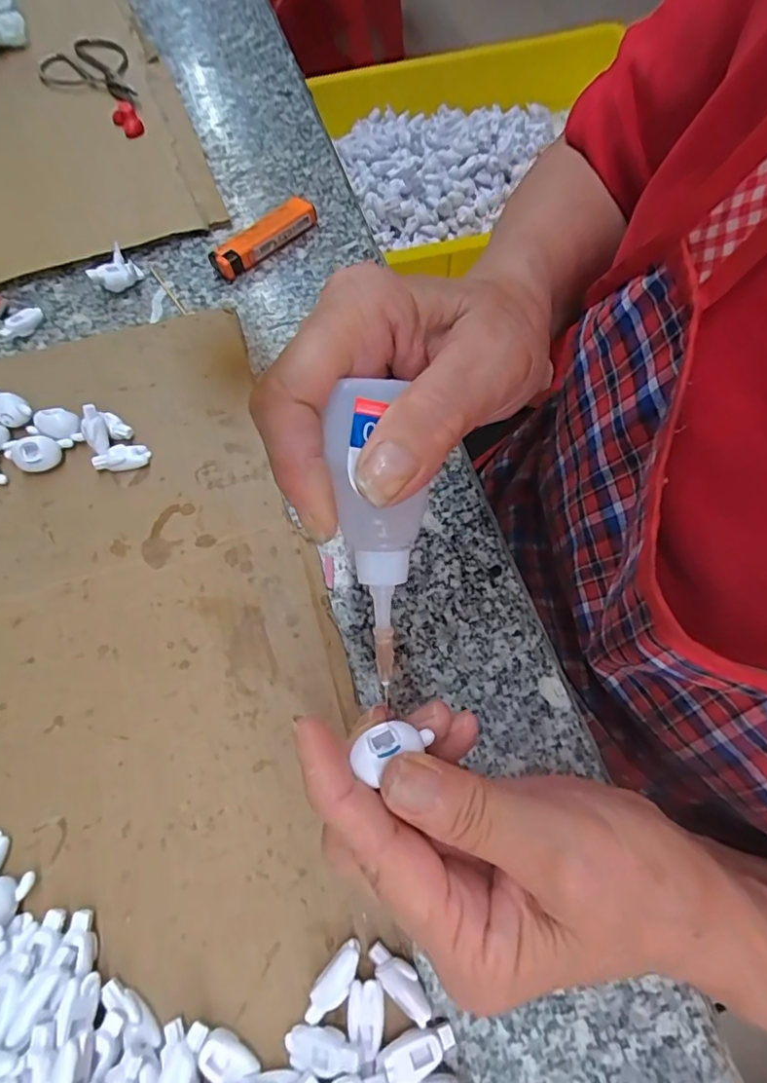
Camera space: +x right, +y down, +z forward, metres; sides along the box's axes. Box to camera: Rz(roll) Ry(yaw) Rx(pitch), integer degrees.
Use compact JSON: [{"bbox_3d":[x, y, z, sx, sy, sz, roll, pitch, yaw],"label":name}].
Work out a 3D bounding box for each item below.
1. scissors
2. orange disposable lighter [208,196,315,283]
[{"bbox_3d":[-0.245,-0.379,0.451,0.069,0.016,0.146,-18,67,-7],"label":"scissors"},{"bbox_3d":[-0.082,-0.210,0.376,0.022,0.015,0.081,42,73,17],"label":"orange disposable lighter"}]

